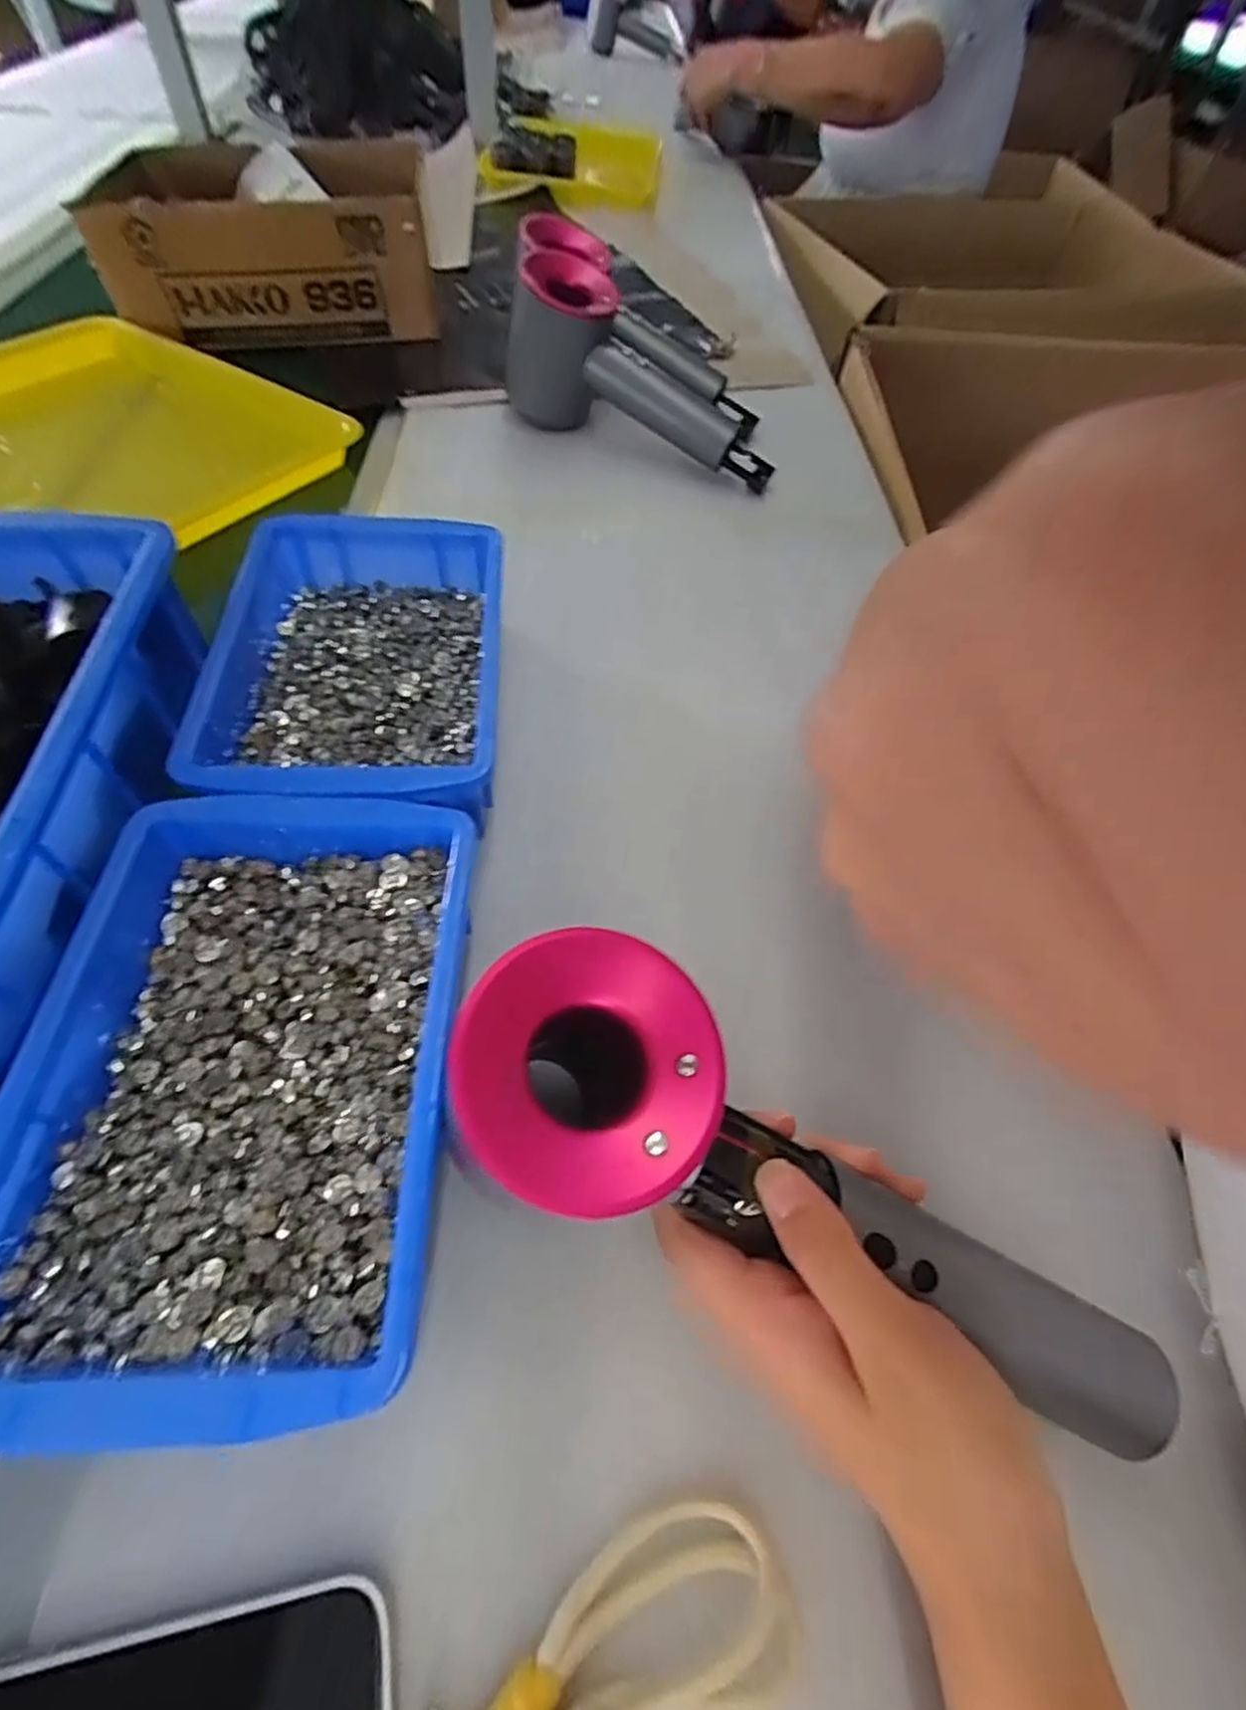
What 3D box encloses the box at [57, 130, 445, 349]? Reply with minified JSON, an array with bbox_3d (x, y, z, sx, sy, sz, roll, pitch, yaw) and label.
[{"bbox_3d":[-0.319,-0.585,0.657,0.277,0.104,0.212,-1,56,-6],"label":"box"}]

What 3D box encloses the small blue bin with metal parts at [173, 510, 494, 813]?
[{"bbox_3d":[-0.135,-0.094,0.367,0.133,0.055,0.196,-1,56,-6],"label":"small blue bin with metal parts"}]

